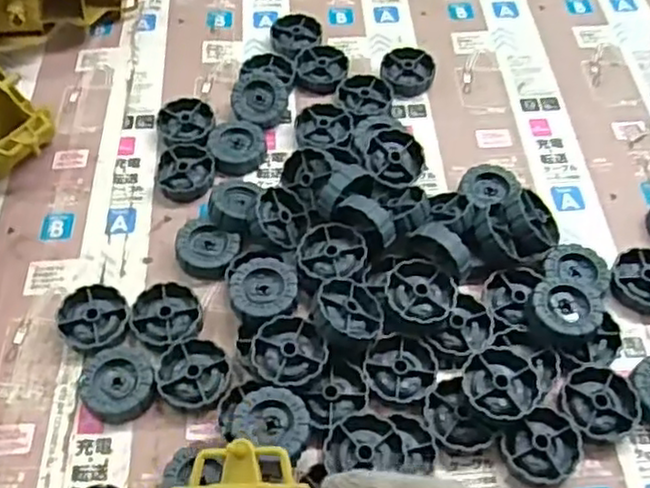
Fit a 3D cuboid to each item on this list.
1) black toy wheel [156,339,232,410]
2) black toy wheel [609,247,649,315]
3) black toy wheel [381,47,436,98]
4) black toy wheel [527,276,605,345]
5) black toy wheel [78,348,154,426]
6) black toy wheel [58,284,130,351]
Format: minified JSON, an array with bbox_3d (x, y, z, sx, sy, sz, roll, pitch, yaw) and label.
[{"bbox_3d":[-0.070,0.071,0.373,0.037,0.011,0.036,-1,56,1],"label":"black toy wheel"},{"bbox_3d":[0.187,0.020,0.404,0.037,0.011,0.043,29,61,20],"label":"black toy wheel"},{"bbox_3d":[0.061,-0.123,0.505,0.038,0.011,0.046,0,56,1],"label":"black toy wheel"},{"bbox_3d":[0.131,0.037,0.383,0.035,0.017,0.035,-1,56,1],"label":"black toy wheel"},{"bbox_3d":[-0.110,0.075,0.371,0.038,0.012,0.041,-1,56,1],"label":"black toy wheel"},{"bbox_3d":[-0.129,0.042,0.390,0.039,0.013,0.037,-1,56,1],"label":"black toy wheel"}]

